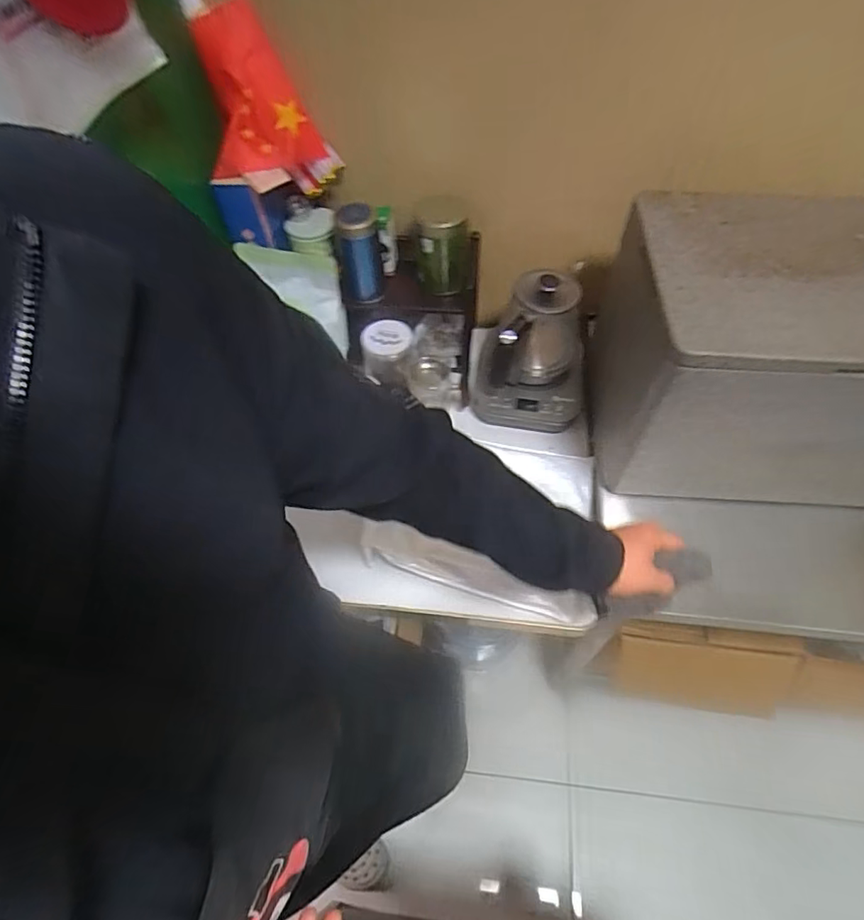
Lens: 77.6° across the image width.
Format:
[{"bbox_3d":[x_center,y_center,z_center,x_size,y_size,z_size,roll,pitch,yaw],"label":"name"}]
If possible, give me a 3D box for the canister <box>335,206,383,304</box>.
[{"bbox_3d":[-0.118,-0.338,0.879,0.065,0.146,0.079,-4,56,-2],"label":"canister"}]

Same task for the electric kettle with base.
[{"bbox_3d":[0.180,-0.202,0.925,0.177,0.212,0.215,12,57,9],"label":"electric kettle with base"}]

